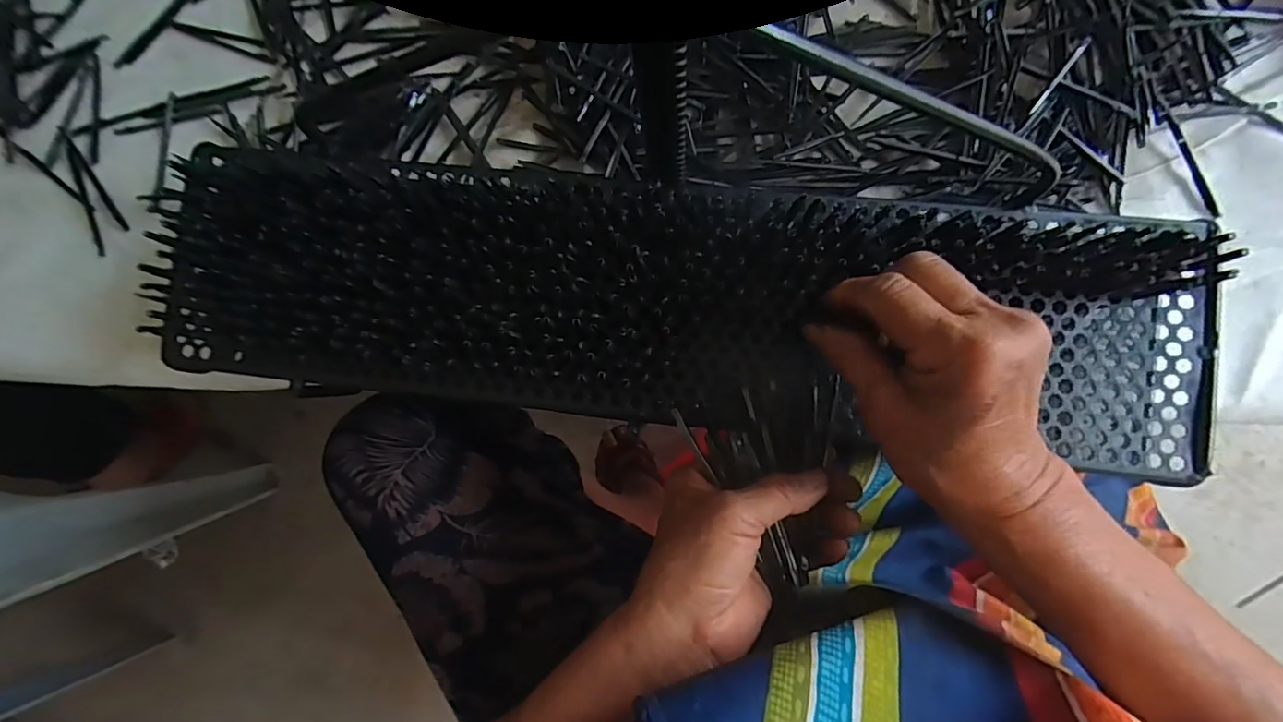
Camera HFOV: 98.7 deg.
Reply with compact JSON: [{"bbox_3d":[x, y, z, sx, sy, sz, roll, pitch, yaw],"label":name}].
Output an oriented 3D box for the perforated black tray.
[{"bbox_3d":[0.009,-0.033,0.313,0.596,0.051,0.134,4,95,2],"label":"perforated black tray"}]

